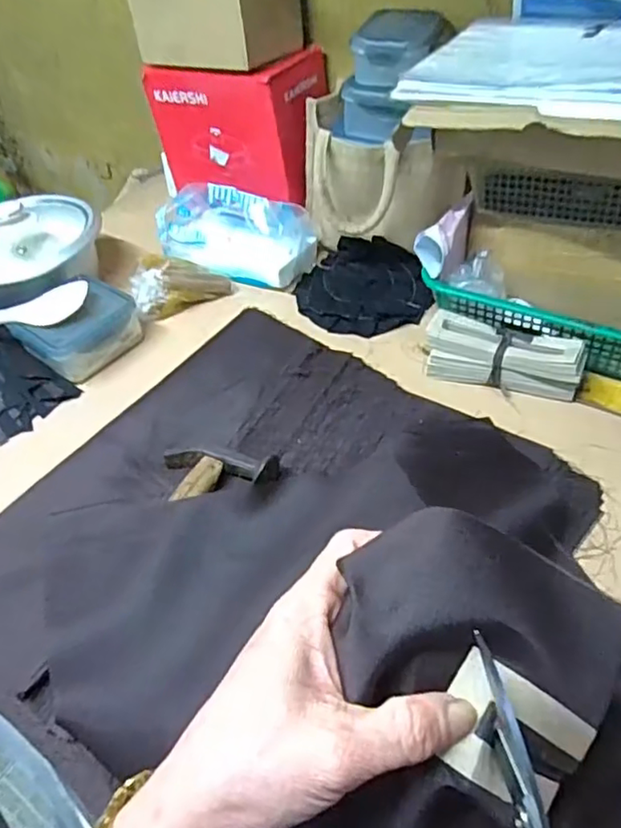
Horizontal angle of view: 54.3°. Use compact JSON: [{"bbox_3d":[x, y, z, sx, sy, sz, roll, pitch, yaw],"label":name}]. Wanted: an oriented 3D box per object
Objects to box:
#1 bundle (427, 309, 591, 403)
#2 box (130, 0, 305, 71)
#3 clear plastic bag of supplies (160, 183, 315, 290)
[{"bbox_3d":[0.211,-0.065,0.667,0.167,0.052,0.058,15,49,20],"label":"bundle"},{"bbox_3d":[-0.127,-0.550,0.806,0.207,0.119,0.124,23,53,26],"label":"box"},{"bbox_3d":[-0.108,-0.265,0.858,0.209,0.101,0.109,19,51,23],"label":"clear plastic bag of supplies"}]

